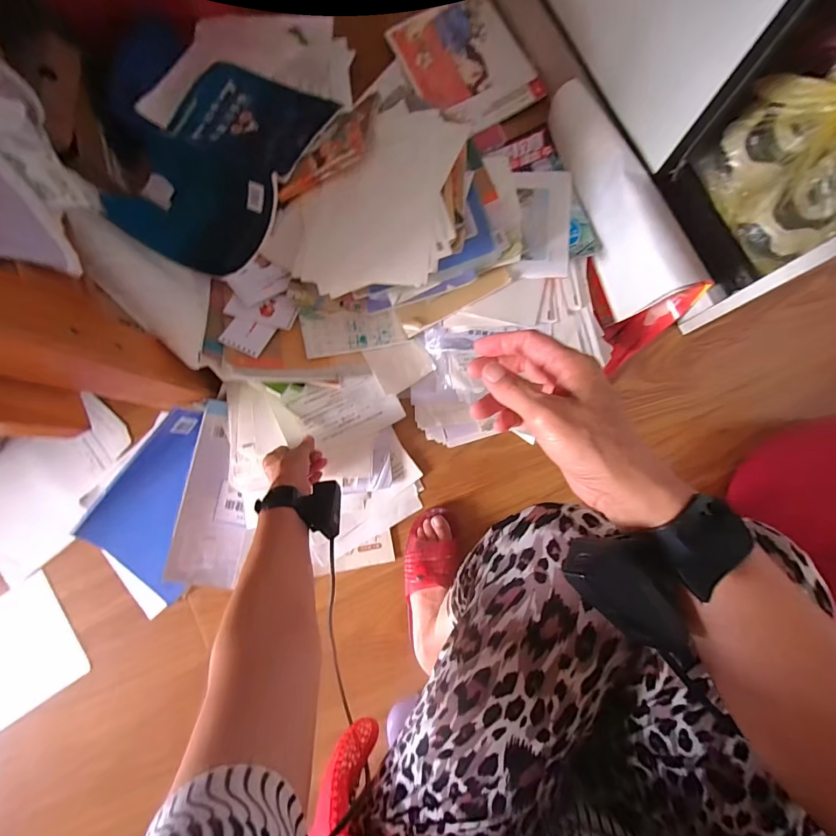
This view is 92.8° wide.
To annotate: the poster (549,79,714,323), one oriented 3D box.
[{"bbox_3d":[0.320,-0.350,0.633,0.095,0.115,0.362,-17,84,0],"label":"poster"}]

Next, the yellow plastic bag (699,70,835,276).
[{"bbox_3d":[0.535,-0.356,0.519,0.241,0.130,0.203,-33,84,-1],"label":"yellow plastic bag"}]

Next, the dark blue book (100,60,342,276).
[{"bbox_3d":[-0.351,-0.452,0.705,0.313,0.081,0.368,32,86,4],"label":"dark blue book"}]

